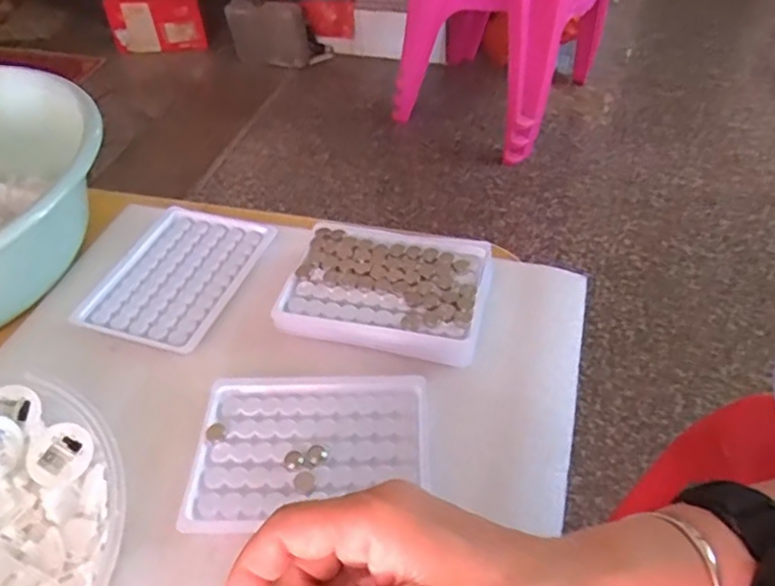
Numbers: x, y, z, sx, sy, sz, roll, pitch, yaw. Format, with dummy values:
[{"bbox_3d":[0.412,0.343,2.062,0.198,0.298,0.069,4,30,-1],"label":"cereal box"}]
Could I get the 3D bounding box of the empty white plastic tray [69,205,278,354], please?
[{"bbox_3d":[-0.153,-0.016,0.467,0.099,0.007,0.134,12,47,13],"label":"empty white plastic tray"}]

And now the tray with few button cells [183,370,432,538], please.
[{"bbox_3d":[-0.044,0.086,0.361,0.129,0.008,0.094,-1,45,0],"label":"tray with few button cells"}]

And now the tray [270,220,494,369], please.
[{"bbox_3d":[0.000,-0.005,0.428,0.126,0.020,0.095,11,46,11],"label":"tray"}]

